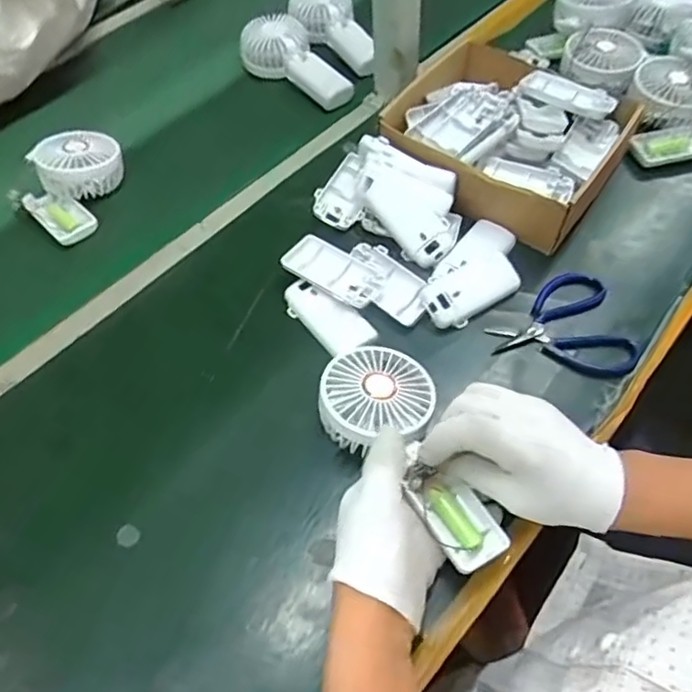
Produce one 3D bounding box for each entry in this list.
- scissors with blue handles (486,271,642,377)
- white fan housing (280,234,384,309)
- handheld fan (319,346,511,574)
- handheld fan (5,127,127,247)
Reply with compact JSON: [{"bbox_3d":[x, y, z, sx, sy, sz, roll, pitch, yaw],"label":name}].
[{"bbox_3d":[0.186,-0.013,0.535,0.117,0.018,0.099,-11,57,-7],"label":"scissors with blue handles"},{"bbox_3d":[-0.011,-0.069,0.569,0.090,0.017,0.051,32,62,19],"label":"white fan housing"},{"bbox_3d":[0.050,0.077,0.453,0.084,0.033,0.182,-28,70,-18],"label":"handheld fan"},{"bbox_3d":[-0.292,-0.182,0.661,0.097,0.050,0.118,35,63,20],"label":"handheld fan"}]

